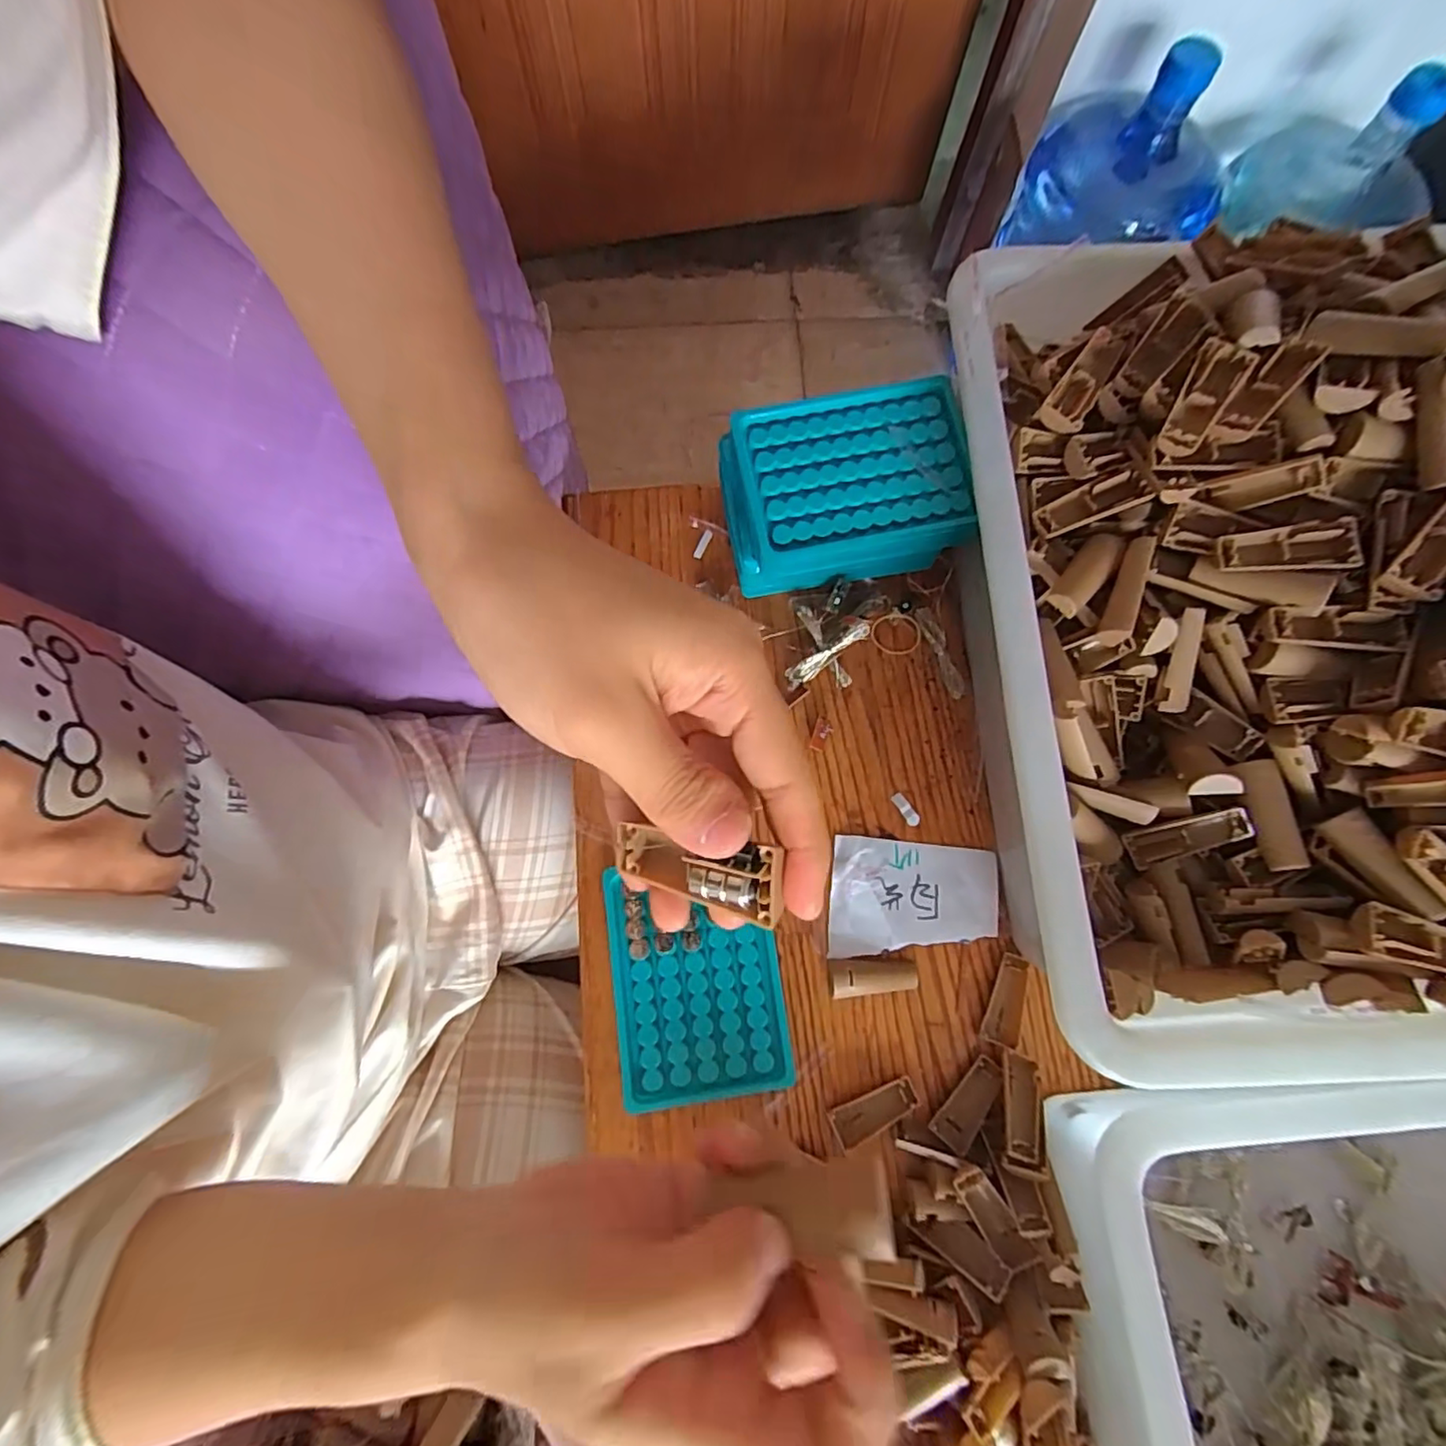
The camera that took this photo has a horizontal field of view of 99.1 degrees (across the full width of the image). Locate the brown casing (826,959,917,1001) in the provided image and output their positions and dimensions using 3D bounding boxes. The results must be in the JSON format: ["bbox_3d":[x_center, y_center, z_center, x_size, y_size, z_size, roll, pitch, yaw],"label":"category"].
[{"bbox_3d":[0.087,0.147,0.354,0.049,0.009,0.020,-1,77,-1],"label":"brown casing"}]

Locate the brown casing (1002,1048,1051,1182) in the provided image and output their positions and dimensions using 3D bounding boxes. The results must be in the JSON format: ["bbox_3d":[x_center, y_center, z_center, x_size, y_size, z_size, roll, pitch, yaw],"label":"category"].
[{"bbox_3d":[0.159,0.207,0.327,0.020,0.009,0.056,16,51,3],"label":"brown casing"}]

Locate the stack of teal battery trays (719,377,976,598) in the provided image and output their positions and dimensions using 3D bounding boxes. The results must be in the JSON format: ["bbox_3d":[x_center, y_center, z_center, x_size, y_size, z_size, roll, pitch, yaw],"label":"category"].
[{"bbox_3d":[0.070,-0.134,0.380,0.136,0.067,0.101,-9,77,-3],"label":"stack of teal battery trays"}]

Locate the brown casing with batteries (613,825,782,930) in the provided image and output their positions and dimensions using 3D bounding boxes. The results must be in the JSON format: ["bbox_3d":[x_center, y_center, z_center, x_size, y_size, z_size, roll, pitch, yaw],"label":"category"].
[{"bbox_3d":[-0.009,0.039,0.165,0.049,0.013,0.018,5,74,33],"label":"brown casing with batteries"}]

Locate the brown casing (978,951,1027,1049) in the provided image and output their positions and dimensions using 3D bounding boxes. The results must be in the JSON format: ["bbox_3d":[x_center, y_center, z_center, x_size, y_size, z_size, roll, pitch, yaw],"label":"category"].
[{"bbox_3d":[0.162,0.157,0.351,0.018,0.008,0.049,16,77,3],"label":"brown casing"}]

